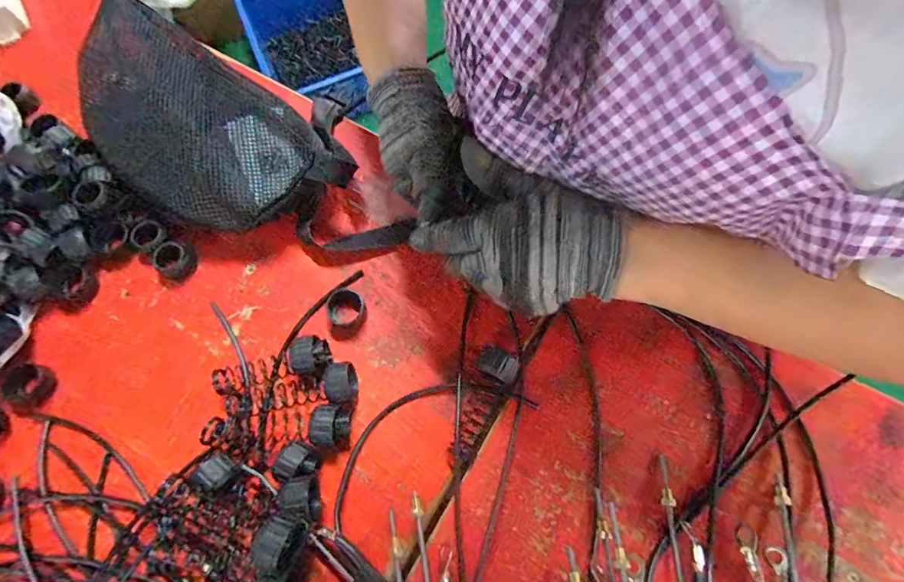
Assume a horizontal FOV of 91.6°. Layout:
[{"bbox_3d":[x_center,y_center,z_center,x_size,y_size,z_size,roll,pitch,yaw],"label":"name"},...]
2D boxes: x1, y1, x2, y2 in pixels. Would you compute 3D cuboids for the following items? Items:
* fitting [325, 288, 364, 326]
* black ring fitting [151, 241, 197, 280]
[{"bbox_3d":[-0.090,0.014,0.371,0.033,0.019,0.031,-1,69,2],"label":"fitting"},{"bbox_3d":[-0.248,-0.027,0.393,0.031,0.015,0.029,-1,69,2],"label":"black ring fitting"}]

